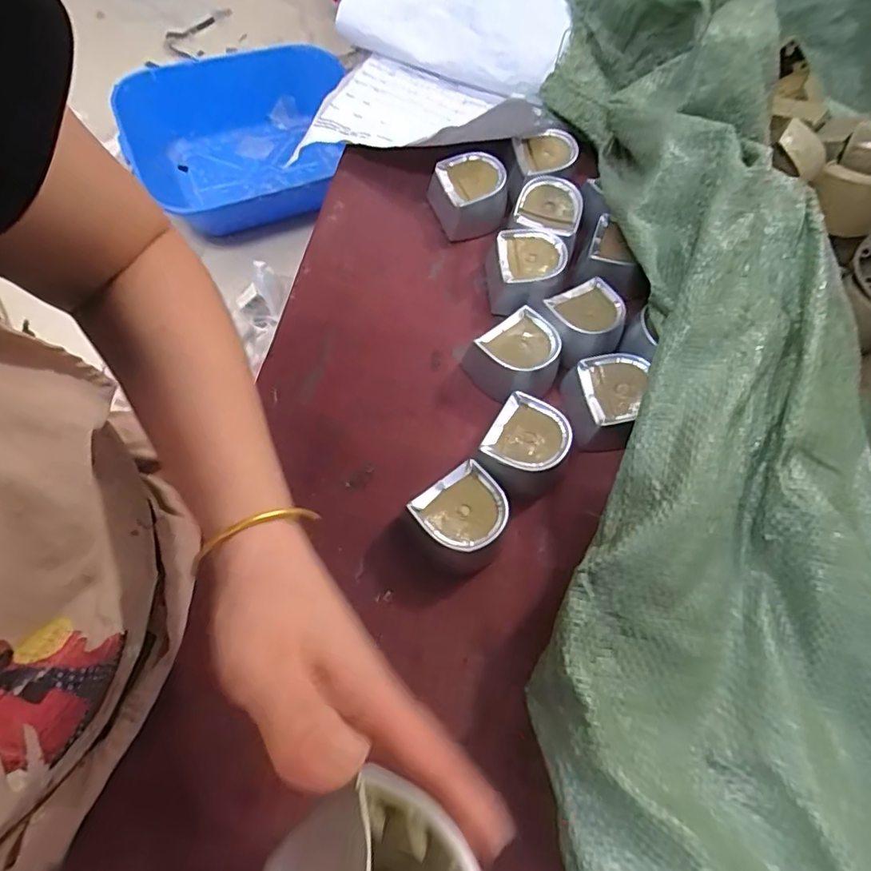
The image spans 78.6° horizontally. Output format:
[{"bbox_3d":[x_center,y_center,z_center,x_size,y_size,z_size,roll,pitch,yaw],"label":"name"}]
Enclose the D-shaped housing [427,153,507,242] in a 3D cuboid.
[{"bbox_3d":[0.031,-0.221,0.489,0.062,0.047,0.058,-18,67,-13],"label":"D-shaped housing"}]

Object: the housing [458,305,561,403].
[{"bbox_3d":[0.064,-0.062,0.415,0.062,0.040,0.067,-38,73,-20],"label":"housing"}]

